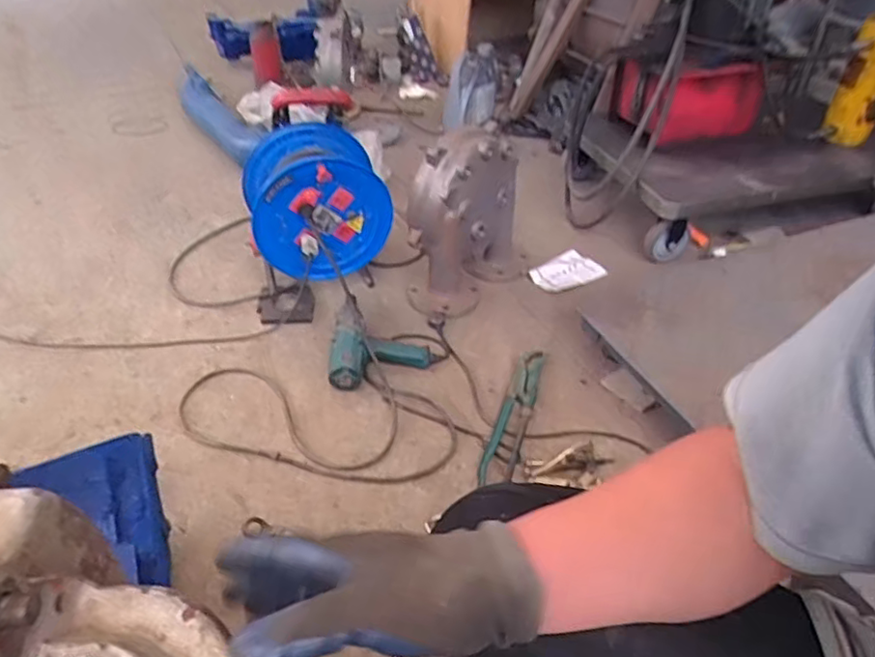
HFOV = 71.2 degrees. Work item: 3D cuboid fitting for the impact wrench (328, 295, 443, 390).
[{"bbox_3d":[-0.105,0.039,1.249,0.217,0.078,0.194,0,40,-1],"label":"impact wrench"}]

